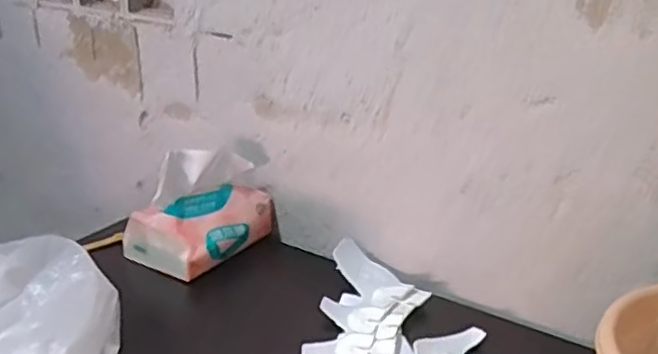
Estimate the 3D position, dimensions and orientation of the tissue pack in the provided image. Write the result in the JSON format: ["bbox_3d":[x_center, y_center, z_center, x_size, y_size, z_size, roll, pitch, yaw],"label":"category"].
[{"bbox_3d":[-0.134,0.037,0.687,0.098,0.121,0.136,17,28,32],"label":"tissue pack"}]

